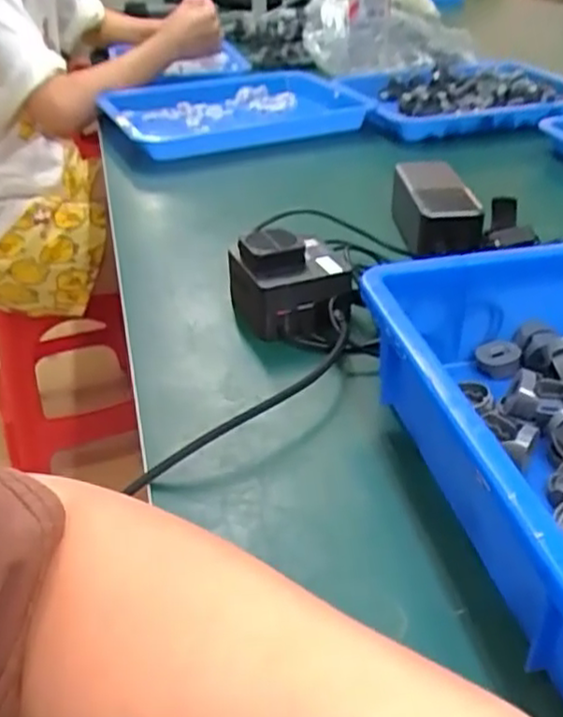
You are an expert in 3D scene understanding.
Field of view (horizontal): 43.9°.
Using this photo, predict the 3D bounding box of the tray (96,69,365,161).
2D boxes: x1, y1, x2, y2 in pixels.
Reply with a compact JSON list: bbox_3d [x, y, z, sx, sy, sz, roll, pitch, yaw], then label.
[{"bbox_3d":[-0.069,-0.331,0.931,0.308,0.048,0.249,-20,37,-23],"label":"tray"}]

